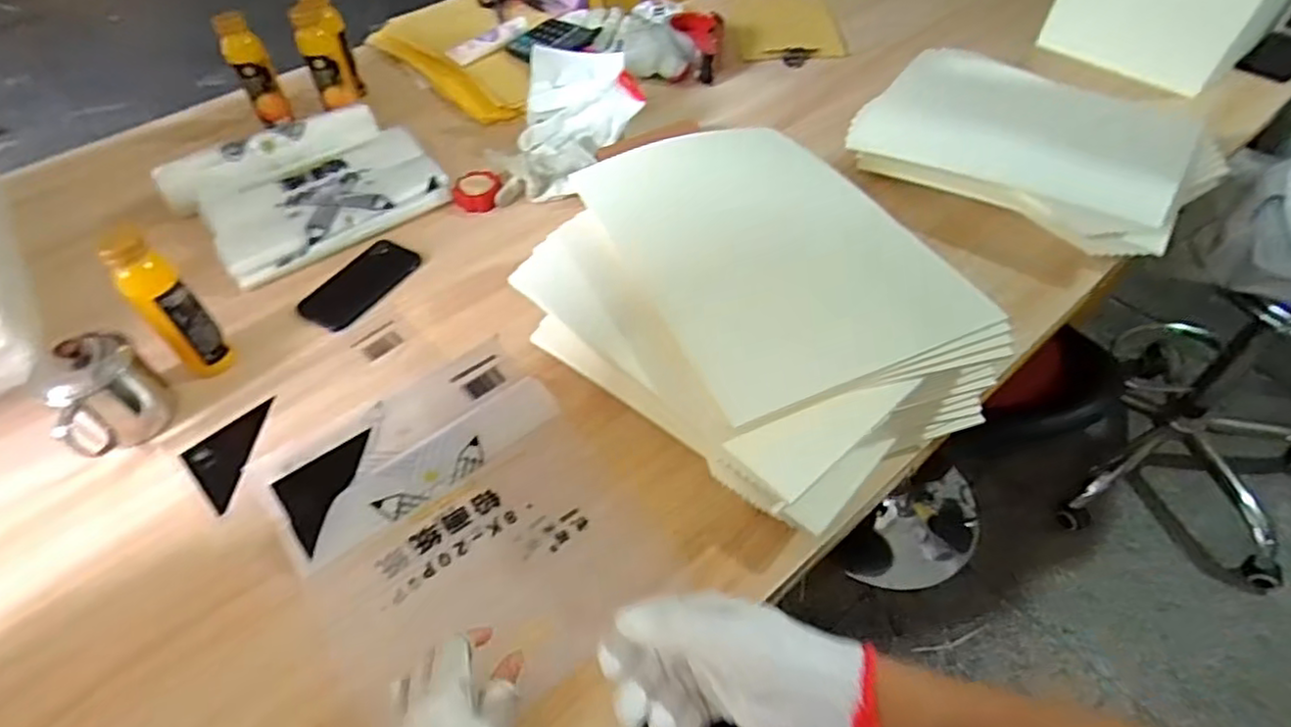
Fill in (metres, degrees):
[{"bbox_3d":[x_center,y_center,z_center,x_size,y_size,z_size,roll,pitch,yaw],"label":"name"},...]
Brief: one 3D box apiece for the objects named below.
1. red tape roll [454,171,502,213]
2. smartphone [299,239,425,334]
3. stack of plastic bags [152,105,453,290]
[{"bbox_3d":[-0.232,-0.237,0.926,0.063,0.026,0.062,-1,51,2],"label":"red tape roll"},{"bbox_3d":[-0.346,-0.098,0.824,0.075,0.013,0.146,26,56,22],"label":"smartphone"},{"bbox_3d":[-0.449,-0.241,0.901,0.308,0.054,0.241,-34,57,-23],"label":"stack of plastic bags"}]

